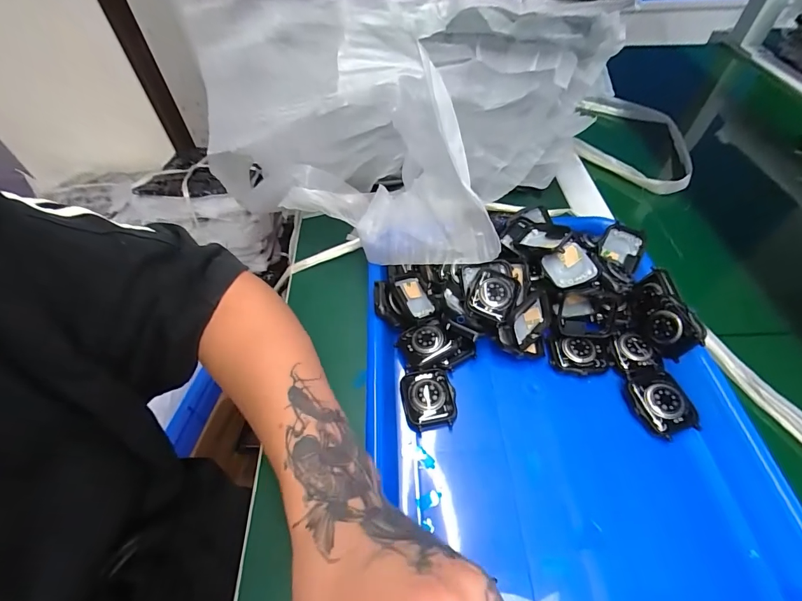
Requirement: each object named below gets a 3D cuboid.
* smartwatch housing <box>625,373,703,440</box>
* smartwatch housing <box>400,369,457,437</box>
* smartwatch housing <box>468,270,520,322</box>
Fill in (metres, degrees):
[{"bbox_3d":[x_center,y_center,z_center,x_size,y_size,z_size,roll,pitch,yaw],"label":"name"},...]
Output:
[{"bbox_3d":[0.188,0.074,0.280,0.040,0.018,0.042,-14,52,-8],"label":"smartwatch housing"},{"bbox_3d":[0.021,0.074,0.291,0.038,0.012,0.043,-8,51,-4],"label":"smartwatch housing"},{"bbox_3d":[0.074,-0.008,0.306,0.034,0.007,0.041,14,53,14],"label":"smartwatch housing"}]

